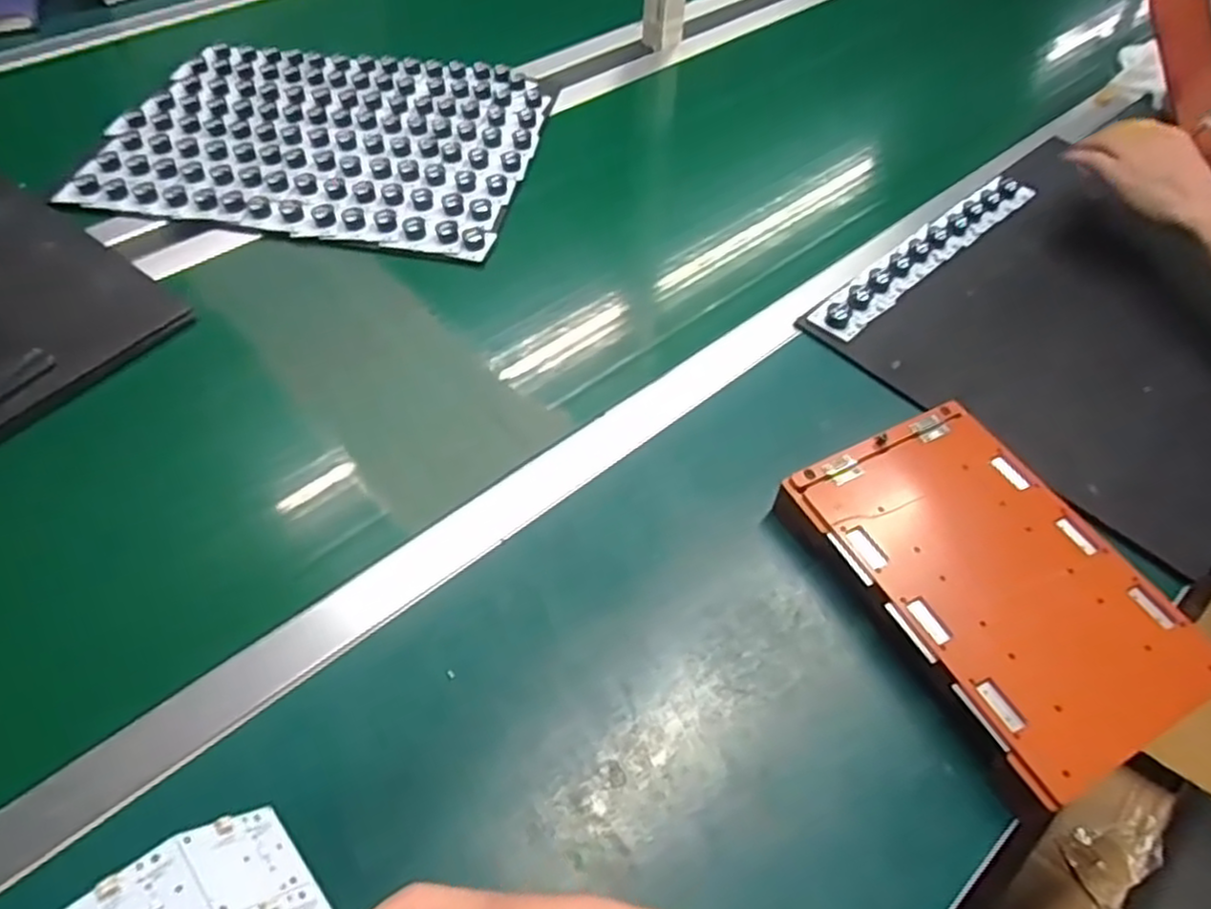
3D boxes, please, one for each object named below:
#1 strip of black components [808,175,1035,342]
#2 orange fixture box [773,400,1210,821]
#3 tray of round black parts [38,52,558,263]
[{"bbox_3d":[0.328,-0.205,0.745,0.335,0.019,0.043,-36,62,-24],"label":"strip of black components"},{"bbox_3d":[0.253,0.090,0.505,0.170,0.052,0.245,-23,58,-17],"label":"orange fixture box"},{"bbox_3d":[-0.315,-0.367,0.847,0.465,0.017,0.346,10,54,6],"label":"tray of round black parts"}]

